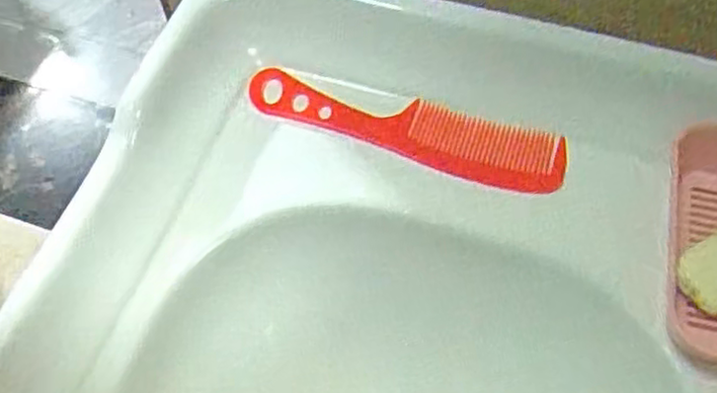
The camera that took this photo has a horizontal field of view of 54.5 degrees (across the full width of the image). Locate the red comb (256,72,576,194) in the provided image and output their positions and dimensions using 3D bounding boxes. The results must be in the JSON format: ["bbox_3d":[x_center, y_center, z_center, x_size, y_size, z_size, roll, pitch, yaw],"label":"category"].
[{"bbox_3d":[0.030,-0.046,0.448,0.205,0.008,0.045,18,71,10],"label":"red comb"}]

